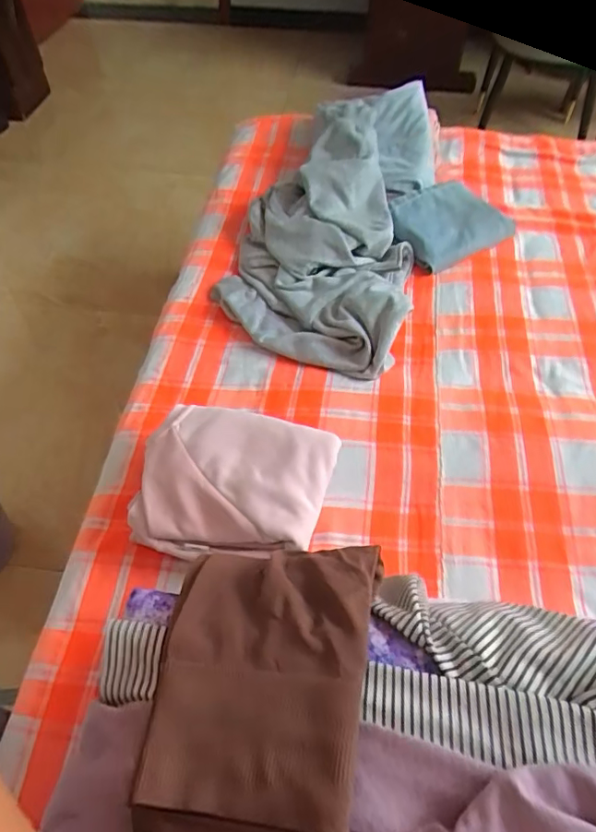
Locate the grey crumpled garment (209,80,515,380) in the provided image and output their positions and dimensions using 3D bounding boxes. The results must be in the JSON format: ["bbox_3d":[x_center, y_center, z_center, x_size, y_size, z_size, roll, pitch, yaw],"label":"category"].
[{"bbox_3d":[0.135,-0.397,1.065,0.457,0.141,0.727,32,60,22],"label":"grey crumpled garment"}]

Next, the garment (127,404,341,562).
[{"bbox_3d":[-0.081,0.084,0.688,0.238,0.080,0.198,8,54,6],"label":"garment"}]

